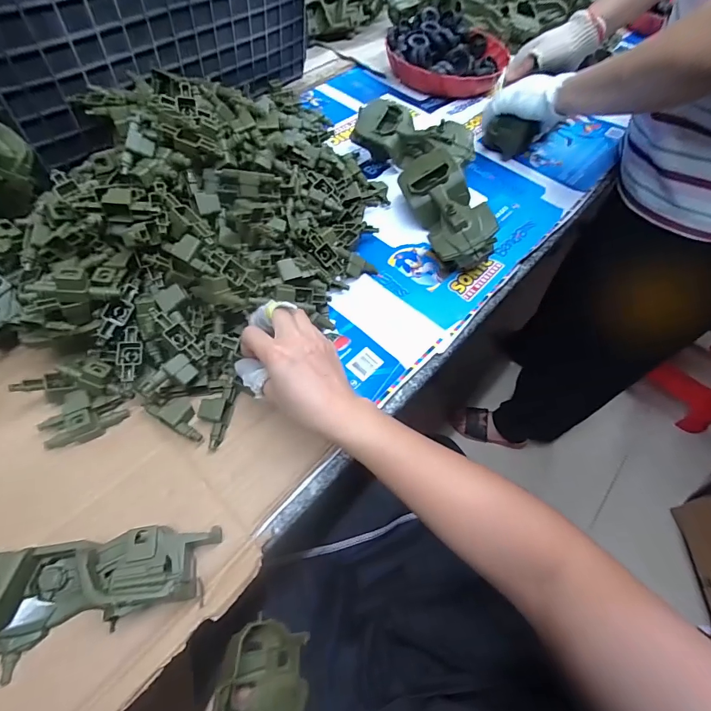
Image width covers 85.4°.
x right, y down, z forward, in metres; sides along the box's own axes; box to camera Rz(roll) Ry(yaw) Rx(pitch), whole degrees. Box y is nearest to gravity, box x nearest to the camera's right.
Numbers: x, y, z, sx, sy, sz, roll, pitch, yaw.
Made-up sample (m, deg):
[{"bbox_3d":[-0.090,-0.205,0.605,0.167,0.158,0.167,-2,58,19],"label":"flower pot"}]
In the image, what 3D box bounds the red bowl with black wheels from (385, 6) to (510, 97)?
[{"bbox_3d":[0.175,-0.581,0.743,0.230,0.061,0.212,14,58,4],"label":"red bowl with black wheels"}]

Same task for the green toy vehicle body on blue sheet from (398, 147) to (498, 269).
[{"bbox_3d":[0.118,-0.188,0.497,0.073,0.065,0.171,-13,60,-12],"label":"green toy vehicle body on blue sheet"}]

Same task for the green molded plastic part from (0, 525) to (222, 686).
[{"bbox_3d":[-0.197,0.171,0.276,0.184,0.039,0.074,-7,59,-9],"label":"green molded plastic part"}]

